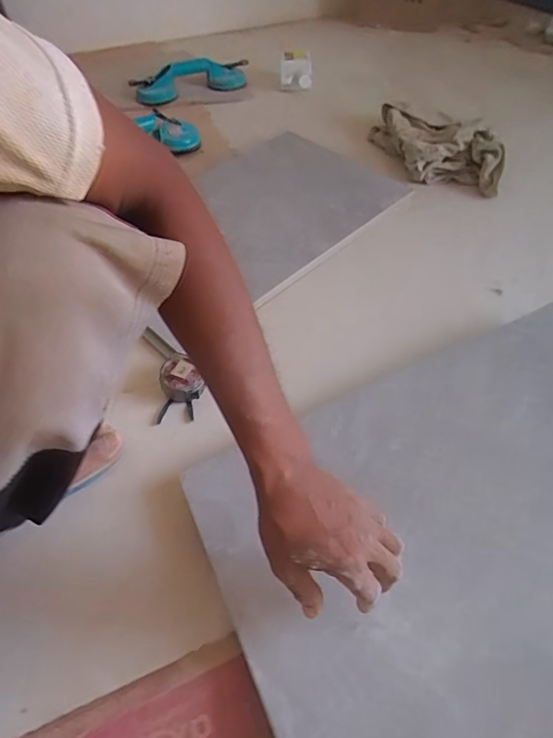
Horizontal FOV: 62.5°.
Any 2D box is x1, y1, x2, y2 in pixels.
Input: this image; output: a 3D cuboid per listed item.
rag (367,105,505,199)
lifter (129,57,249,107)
[{"bbox_3d":[0.340,-0.488,0.997,0.160,0.082,0.341,-15,53,-9],"label":"rag"},{"bbox_3d":[-0.254,-0.841,1.323,0.337,0.087,0.114,-3,52,0],"label":"lifter"}]

